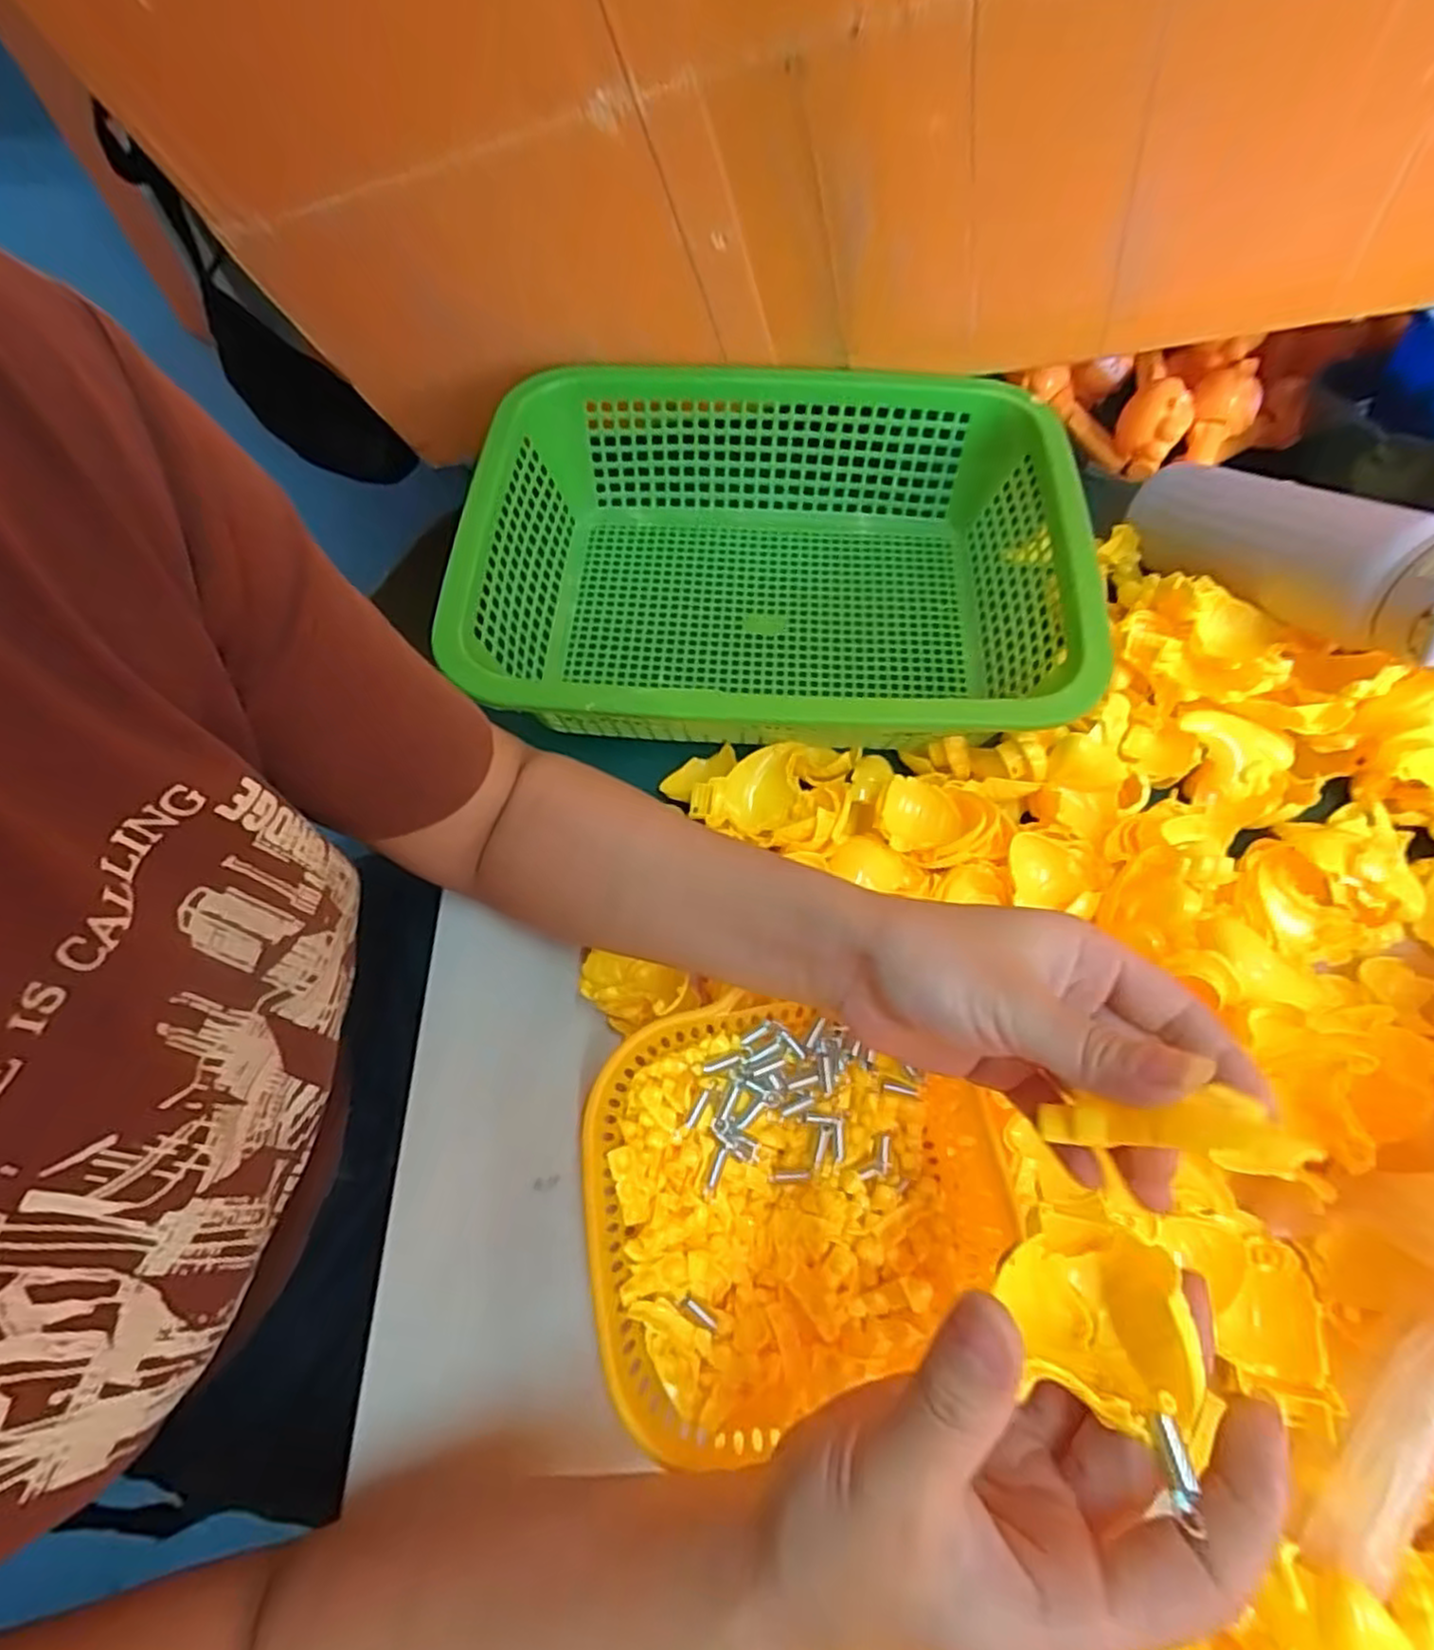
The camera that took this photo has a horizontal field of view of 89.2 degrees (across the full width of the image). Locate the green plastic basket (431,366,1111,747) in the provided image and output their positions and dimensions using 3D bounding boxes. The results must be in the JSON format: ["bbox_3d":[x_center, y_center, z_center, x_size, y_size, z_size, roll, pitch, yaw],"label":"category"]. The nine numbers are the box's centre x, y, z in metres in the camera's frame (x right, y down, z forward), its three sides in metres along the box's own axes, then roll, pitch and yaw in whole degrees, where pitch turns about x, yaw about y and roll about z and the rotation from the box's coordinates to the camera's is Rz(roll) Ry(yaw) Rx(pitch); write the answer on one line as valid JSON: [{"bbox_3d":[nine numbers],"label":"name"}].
[{"bbox_3d":[0.032,-0.152,0.459,0.334,0.110,0.263,1,64,3],"label":"green plastic basket"}]

